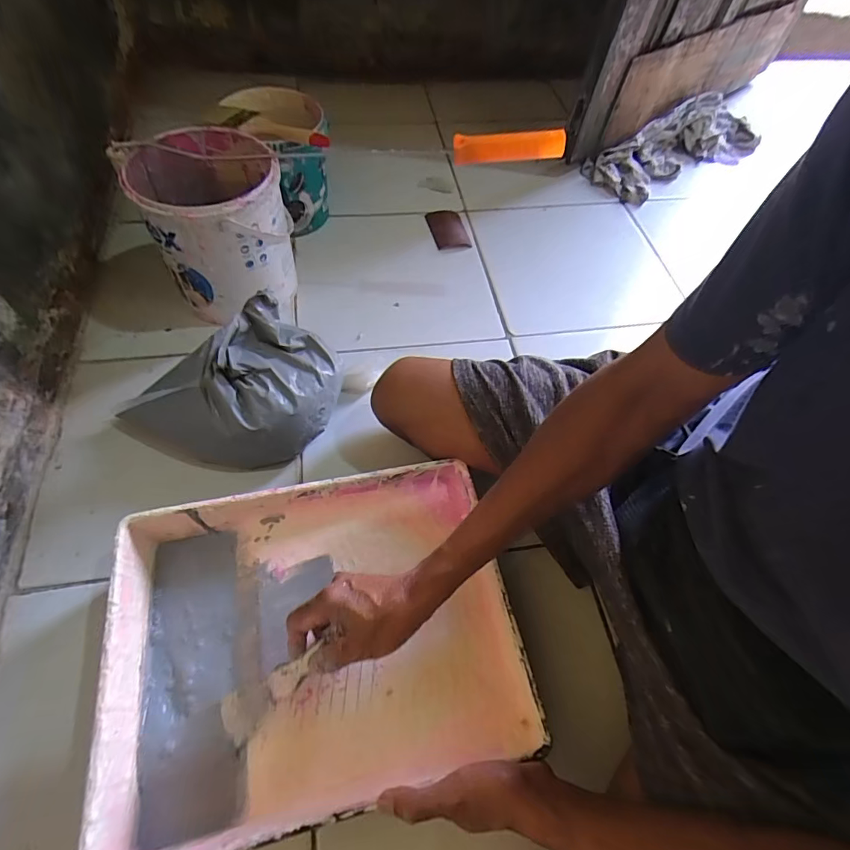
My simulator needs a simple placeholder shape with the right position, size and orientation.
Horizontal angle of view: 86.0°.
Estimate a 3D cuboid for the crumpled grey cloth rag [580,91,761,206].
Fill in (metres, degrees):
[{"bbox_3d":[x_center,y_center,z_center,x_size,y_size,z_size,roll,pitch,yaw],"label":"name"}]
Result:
[{"bbox_3d":[0.549,-0.601,0.977,0.460,0.065,0.156,-30,66,-20],"label":"crumpled grey cloth rag"}]

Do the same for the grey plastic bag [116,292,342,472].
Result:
[{"bbox_3d":[-0.235,-0.050,0.544,0.263,0.136,0.172,-8,60,-8],"label":"grey plastic bag"}]

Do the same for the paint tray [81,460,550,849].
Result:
[{"bbox_3d":[-0.099,0.193,0.434,0.345,0.067,0.271,-10,61,-10],"label":"paint tray"}]

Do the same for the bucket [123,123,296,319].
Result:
[{"bbox_3d":[-0.277,-0.269,0.636,0.169,0.189,0.173,2,59,-3],"label":"bucket"}]

